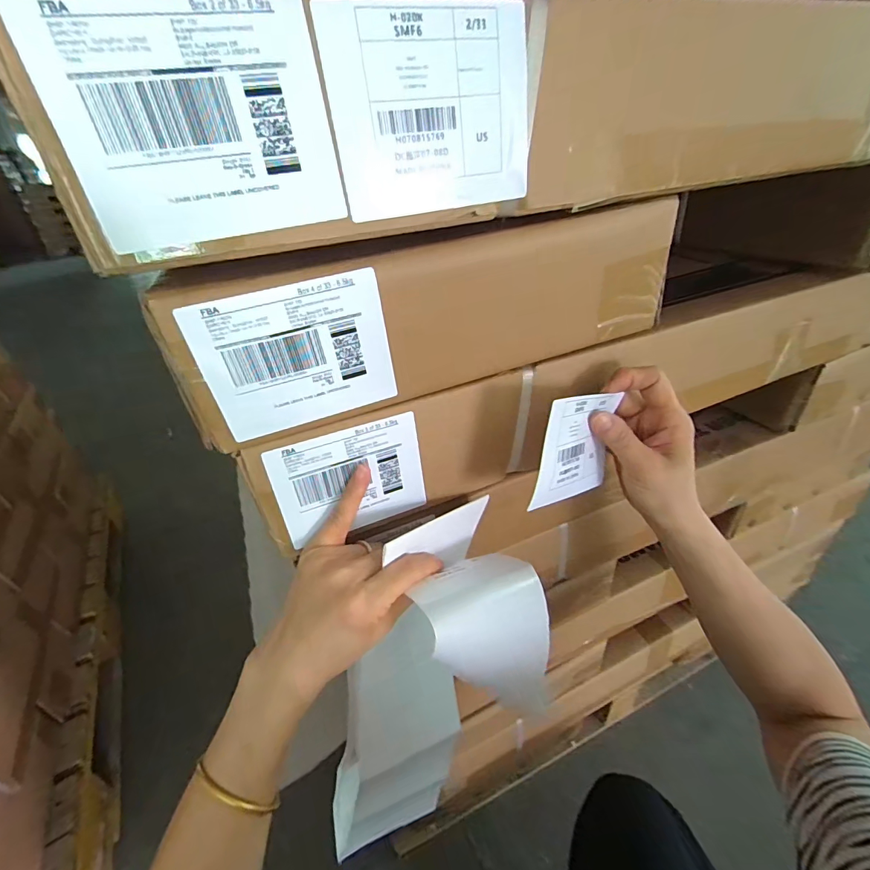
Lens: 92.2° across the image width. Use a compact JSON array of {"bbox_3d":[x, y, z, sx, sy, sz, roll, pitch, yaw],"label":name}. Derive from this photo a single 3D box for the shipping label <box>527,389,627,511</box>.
[{"bbox_3d":[0.103,0.009,0.301,0.097,0.076,0.004,-8,19,-43],"label":"shipping label"}]

